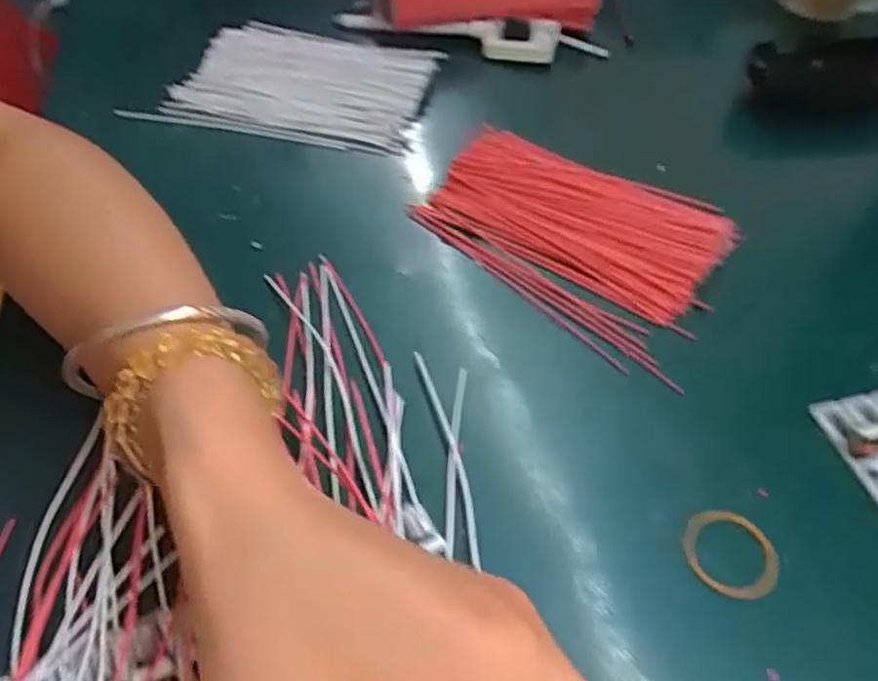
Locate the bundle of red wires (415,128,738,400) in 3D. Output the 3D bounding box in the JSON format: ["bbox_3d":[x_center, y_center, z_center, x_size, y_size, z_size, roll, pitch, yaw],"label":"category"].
[{"bbox_3d":[0.070,-0.058,0.360,0.150,0.022,0.105,33,55,23],"label":"bundle of red wires"}]

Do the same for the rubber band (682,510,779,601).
[{"bbox_3d":[0.104,0.076,0.248,0.029,0.005,0.034,-27,56,-24],"label":"rubber band"}]

